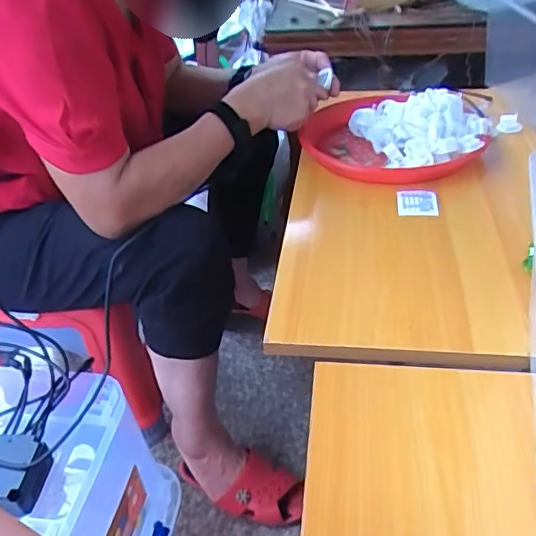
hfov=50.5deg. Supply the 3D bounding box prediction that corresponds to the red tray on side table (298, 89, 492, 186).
[{"bbox_3d":[0.160,-0.182,0.726,0.235,0.056,0.202,7,38,14],"label":"red tray on side table"}]

